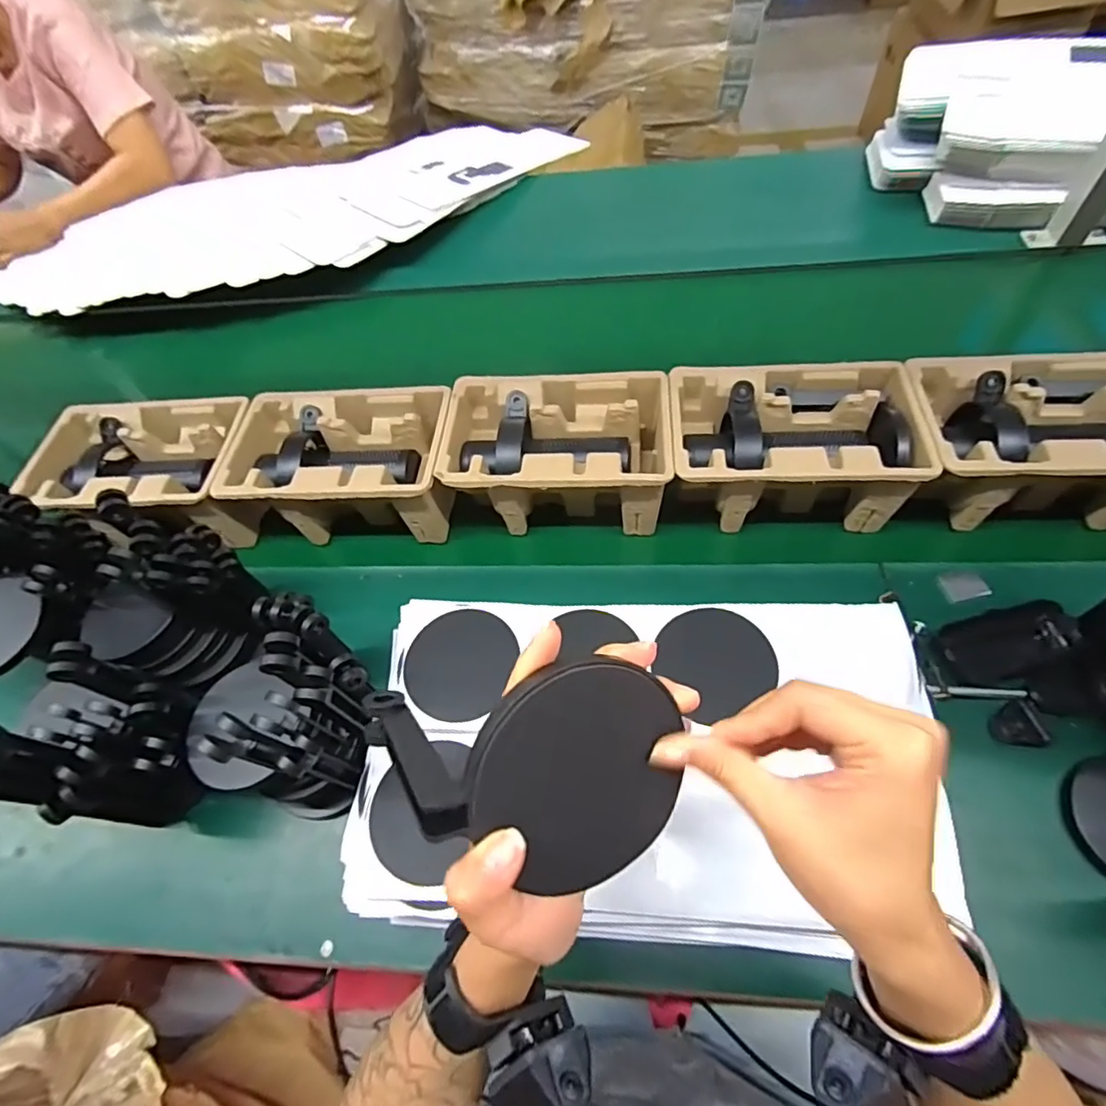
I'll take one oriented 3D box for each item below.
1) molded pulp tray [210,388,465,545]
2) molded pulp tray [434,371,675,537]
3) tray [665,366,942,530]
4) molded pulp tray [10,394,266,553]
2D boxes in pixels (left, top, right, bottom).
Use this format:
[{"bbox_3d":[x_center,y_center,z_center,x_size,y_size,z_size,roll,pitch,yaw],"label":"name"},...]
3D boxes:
[{"bbox_3d":[-0.223,-0.092,0.622,0.225,0.101,0.150,-2,56,2],"label":"molded pulp tray"},{"bbox_3d":[0.003,-0.102,0.599,0.225,0.099,0.147,1,56,4],"label":"molded pulp tray"},{"bbox_3d":[0.231,-0.102,0.575,0.221,0.110,0.140,3,56,5],"label":"tray"},{"bbox_3d":[-0.454,-0.085,0.644,0.232,0.094,0.161,-3,56,1],"label":"molded pulp tray"}]

